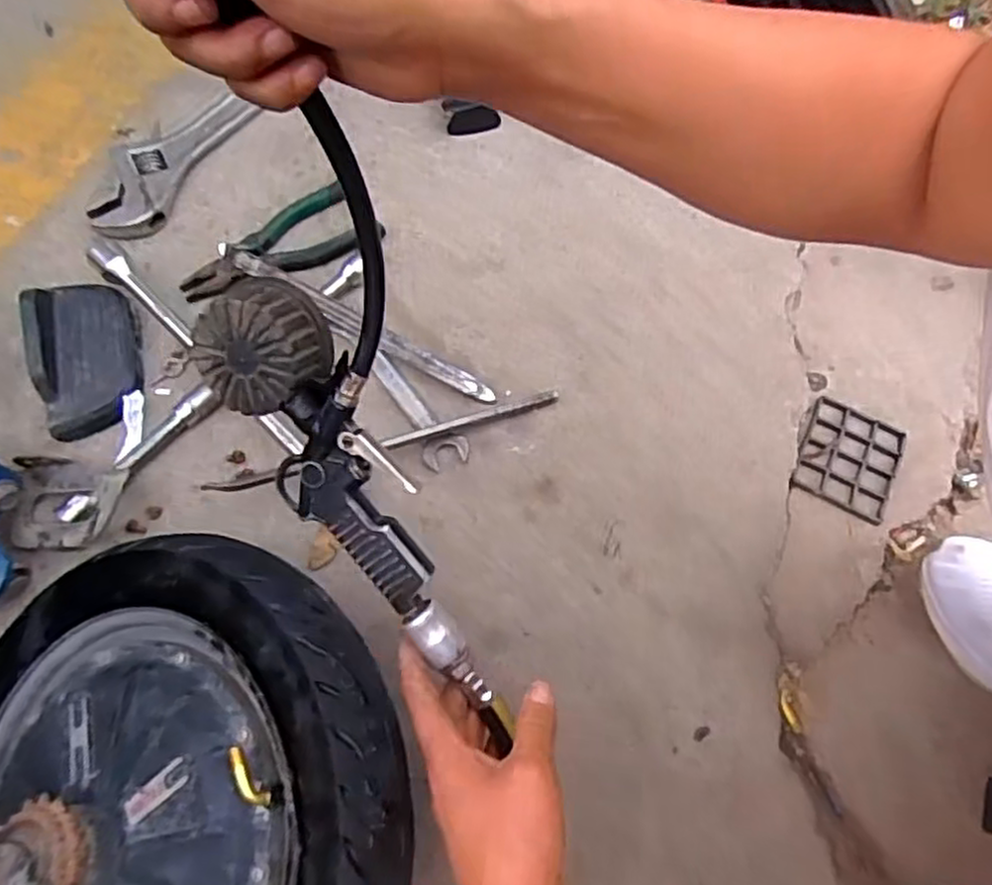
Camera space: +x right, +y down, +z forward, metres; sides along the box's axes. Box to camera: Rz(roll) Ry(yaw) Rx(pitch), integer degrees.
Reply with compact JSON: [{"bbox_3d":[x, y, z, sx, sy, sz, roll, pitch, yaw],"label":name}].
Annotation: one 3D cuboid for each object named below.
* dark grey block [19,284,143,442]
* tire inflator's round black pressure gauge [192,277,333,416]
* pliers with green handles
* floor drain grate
[{"bbox_3d":[-0.365,-0.084,0.656,0.082,0.054,0.146,-14,69,-6],"label":"dark grey block"},{"bbox_3d":[-0.128,-0.055,0.409,0.067,0.043,0.067,-18,106,21],"label":"tire inflator's round black pressure gauge"},{"bbox_3d":[-0.211,-0.195,0.710,0.192,0.023,0.082,-28,67,-8],"label":"pliers with green handles"},{"bbox_3d":[0.315,0.014,0.663,0.083,0.020,0.102,23,70,14],"label":"floor drain grate"}]

